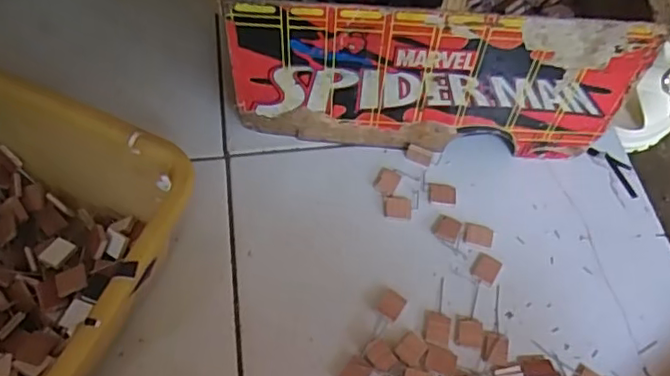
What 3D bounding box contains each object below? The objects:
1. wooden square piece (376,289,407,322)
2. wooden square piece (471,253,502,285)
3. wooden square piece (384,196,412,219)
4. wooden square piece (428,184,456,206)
[{"bbox_3d":[0.047,0.097,0.505,0.020,0.004,0.024,29,63,15],"label":"wooden square piece"},{"bbox_3d":[0.133,0.070,0.531,0.023,0.004,0.025,29,63,15],"label":"wooden square piece"},{"bbox_3d":[0.058,0.017,0.558,0.026,0.004,0.022,5,59,2],"label":"wooden square piece"},{"bbox_3d":[0.101,0.005,0.567,0.025,0.004,0.023,4,59,1],"label":"wooden square piece"}]

